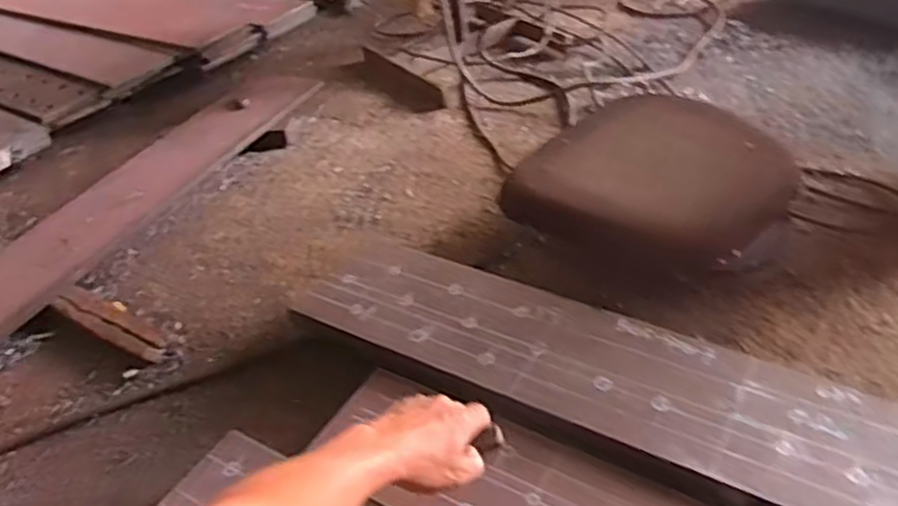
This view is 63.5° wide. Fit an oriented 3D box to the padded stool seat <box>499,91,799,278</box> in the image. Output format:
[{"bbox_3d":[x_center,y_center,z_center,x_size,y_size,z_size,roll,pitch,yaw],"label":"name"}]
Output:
[{"bbox_3d":[0.321,-0.128,1.148,0.394,0.103,0.313,24,48,33],"label":"padded stool seat"}]

